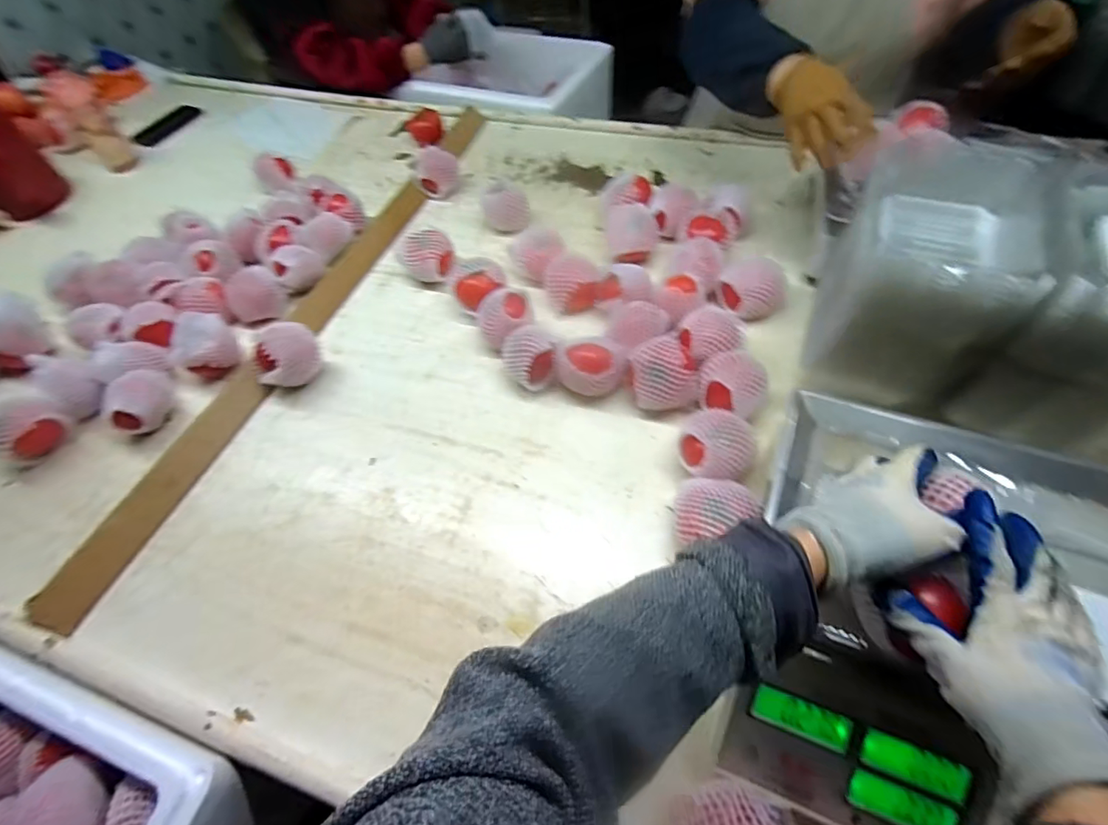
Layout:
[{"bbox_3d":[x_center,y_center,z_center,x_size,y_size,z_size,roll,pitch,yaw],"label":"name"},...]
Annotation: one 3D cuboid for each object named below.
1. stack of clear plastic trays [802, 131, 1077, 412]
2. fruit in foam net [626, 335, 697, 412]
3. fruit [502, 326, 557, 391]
[{"bbox_3d":[0.415,-0.150,0.597,0.166,0.219,0.213,18,59,15],"label":"stack of clear plastic trays"},{"bbox_3d":[0.141,-0.047,0.669,0.087,0.081,0.082,1,56,4],"label":"fruit in foam net"},{"bbox_3d":[-0.034,-0.074,0.720,0.067,0.078,0.079,-19,57,-9],"label":"fruit"}]

